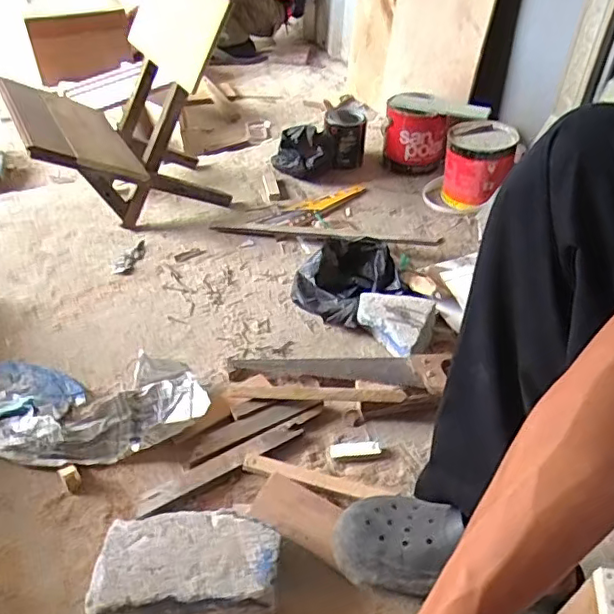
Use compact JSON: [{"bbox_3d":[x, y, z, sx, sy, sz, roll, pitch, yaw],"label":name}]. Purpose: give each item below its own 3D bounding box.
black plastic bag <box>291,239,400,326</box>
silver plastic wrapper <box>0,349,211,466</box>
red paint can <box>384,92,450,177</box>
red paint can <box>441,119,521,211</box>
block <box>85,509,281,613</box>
[{"bbox_3d":[0.068,-0.051,1.078,0.159,0.100,0.178,29,48,27],"label":"black plastic bag"},{"bbox_3d":[-0.337,0.151,0.875,0.373,0.051,0.187,3,42,2],"label":"silver plastic wrapper"},{"bbox_3d":[0.271,-0.428,1.466,0.152,0.164,0.122,9,42,8],"label":"red paint can"},{"bbox_3d":[0.394,-0.326,1.346,0.152,0.157,0.156,14,43,13],"label":"red paint can"},{"bbox_3d":[-0.137,0.308,0.682,0.208,0.074,0.121,-2,42,-4],"label":"block"}]

